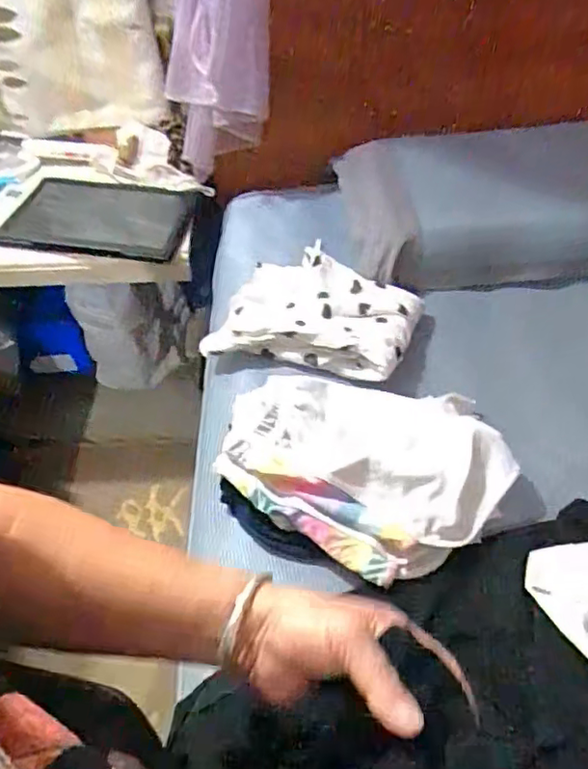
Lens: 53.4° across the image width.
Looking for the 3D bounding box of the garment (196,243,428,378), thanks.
[{"bbox_3d":[0.049,-0.126,0.942,0.290,0.051,0.267,18,52,15],"label":"garment"}]

